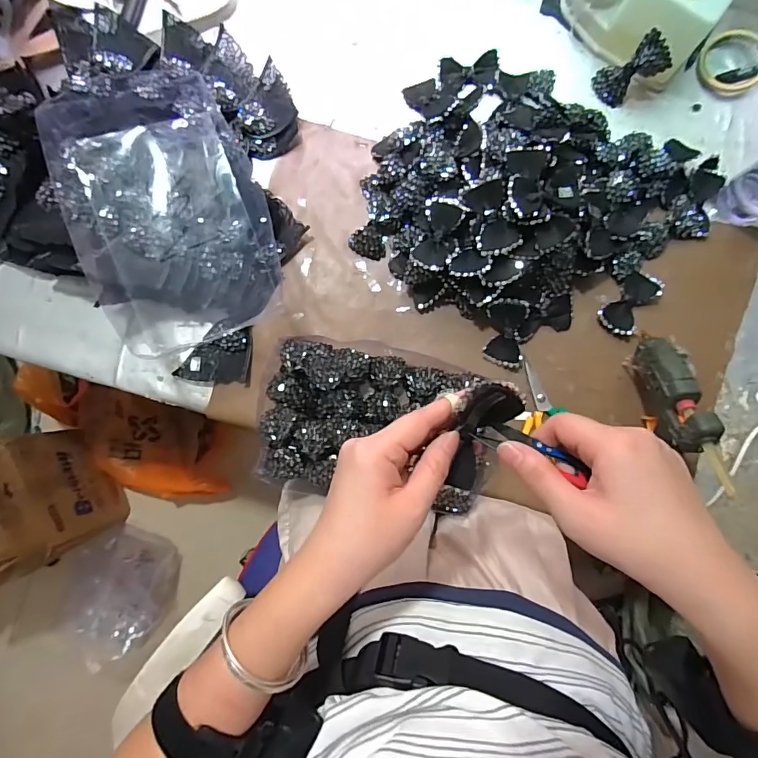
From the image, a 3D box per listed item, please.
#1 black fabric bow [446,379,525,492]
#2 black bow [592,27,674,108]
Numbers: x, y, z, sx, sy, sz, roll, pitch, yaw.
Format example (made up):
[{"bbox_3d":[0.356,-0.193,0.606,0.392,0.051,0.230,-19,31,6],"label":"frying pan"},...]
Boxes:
[{"bbox_3d":[0.072,0.040,0.312,0.042,0.026,0.083,16,113,3],"label":"black fabric bow"},{"bbox_3d":[0.357,-0.437,0.642,0.028,0.095,0.051,-15,84,-44],"label":"black bow"}]

